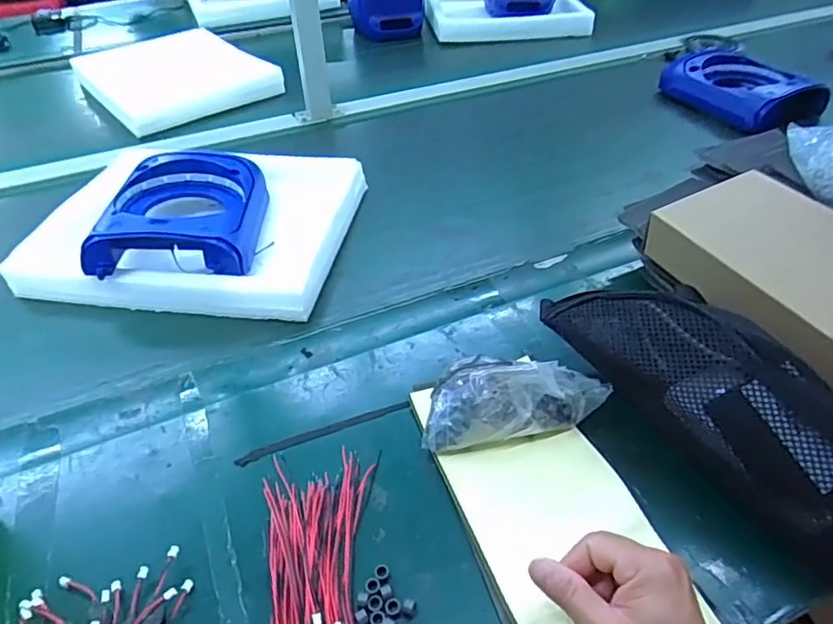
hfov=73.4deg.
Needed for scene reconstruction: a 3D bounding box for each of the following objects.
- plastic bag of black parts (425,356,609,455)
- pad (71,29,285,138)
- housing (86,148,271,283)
[{"bbox_3d":[0.078,0.067,0.474,0.148,0.087,0.067,-7,44,-5],"label":"plastic bag of black parts"},{"bbox_3d":[-0.463,-0.450,1.058,0.284,0.051,0.338,-33,52,-29],"label":"pad"},{"bbox_3d":[-0.273,-0.122,0.668,0.163,0.060,0.213,-2,44,0],"label":"housing"}]

